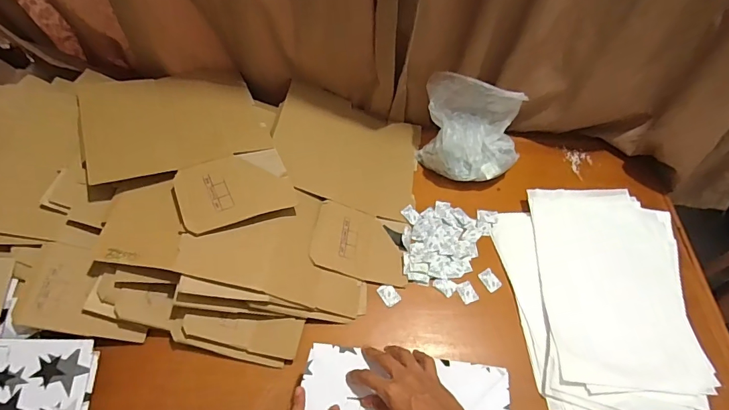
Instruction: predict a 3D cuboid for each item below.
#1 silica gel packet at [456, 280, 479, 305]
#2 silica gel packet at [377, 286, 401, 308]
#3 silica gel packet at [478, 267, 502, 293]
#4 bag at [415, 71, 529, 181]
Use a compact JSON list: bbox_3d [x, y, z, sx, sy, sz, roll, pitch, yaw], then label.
[{"bbox_3d":[0.186,0.157,0.761,0.030,0.004,0.038,-19,61,-15],"label":"silica gel packet"},{"bbox_3d":[0.043,0.159,0.751,0.030,0.004,0.041,-31,65,-21],"label":"silica gel packet"},{"bbox_3d":[0.230,0.137,0.775,0.029,0.007,0.041,-22,62,-17],"label":"silica gel packet"},{"bbox_3d":[0.219,-0.149,0.854,0.205,0.152,0.155,11,57,3],"label":"bag"}]

